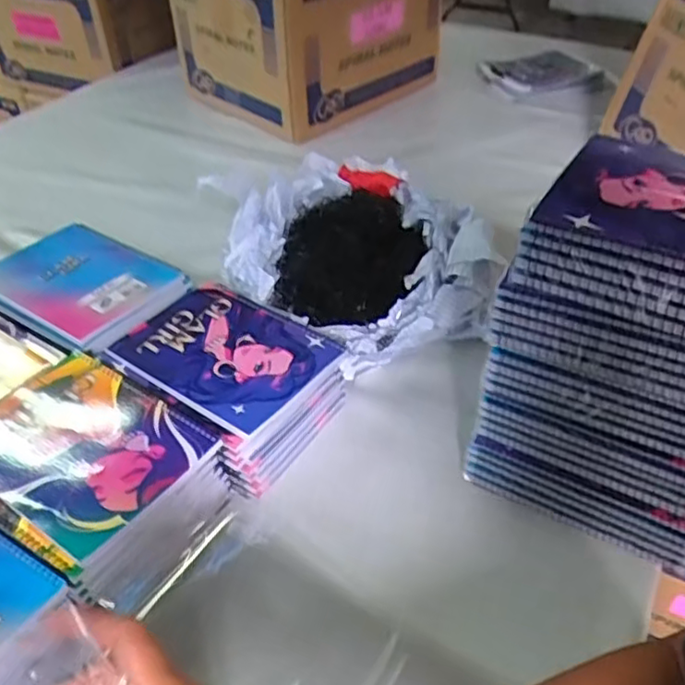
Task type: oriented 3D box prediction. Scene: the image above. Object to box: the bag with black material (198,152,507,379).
[{"bbox_3d":[0.009,-0.100,0.799,0.243,0.120,0.319,-28,50,-29],"label":"bag with black material"}]

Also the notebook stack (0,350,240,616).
[{"bbox_3d":[-0.224,0.121,0.581,0.213,0.087,0.167,24,47,23],"label":"notebook stack"}]

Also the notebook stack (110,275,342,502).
[{"bbox_3d":[-0.119,0.039,0.672,0.211,0.084,0.172,24,47,24],"label":"notebook stack"}]

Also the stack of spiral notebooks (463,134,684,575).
[{"bbox_3d":[0.240,0.016,0.534,0.205,0.296,0.148,23,47,23],"label":"stack of spiral notebooks"}]

